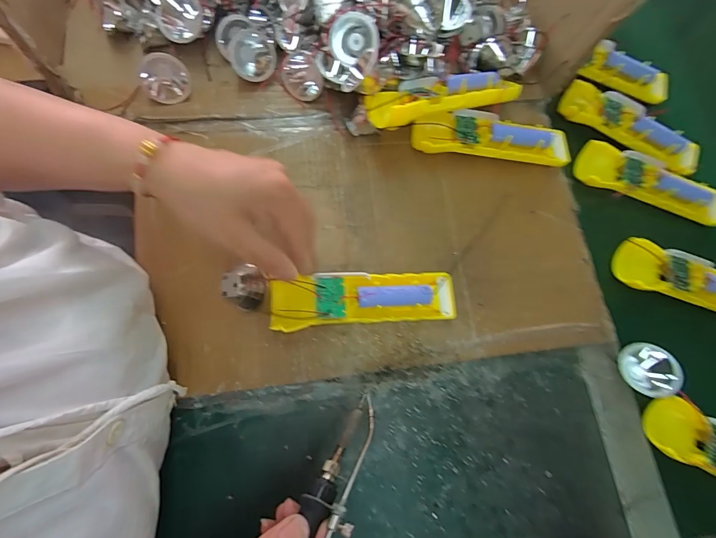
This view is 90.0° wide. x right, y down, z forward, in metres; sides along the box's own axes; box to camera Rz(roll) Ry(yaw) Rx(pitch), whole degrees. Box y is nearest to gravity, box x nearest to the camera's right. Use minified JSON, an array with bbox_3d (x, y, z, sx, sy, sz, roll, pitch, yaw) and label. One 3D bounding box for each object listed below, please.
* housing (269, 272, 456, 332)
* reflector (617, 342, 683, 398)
[{"bbox_3d":[0.007,0.025,0.309,0.159,0.018,0.043,-2,74,-10],"label":"housing"},{"bbox_3d":[0.251,0.086,0.310,0.042,0.016,0.044,-3,74,42],"label":"reflector"}]

